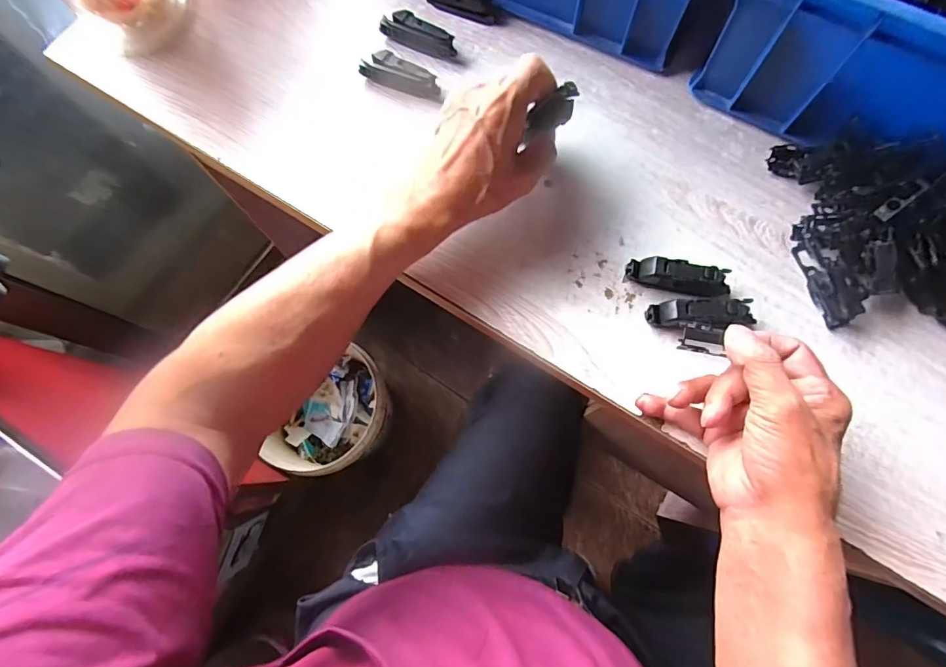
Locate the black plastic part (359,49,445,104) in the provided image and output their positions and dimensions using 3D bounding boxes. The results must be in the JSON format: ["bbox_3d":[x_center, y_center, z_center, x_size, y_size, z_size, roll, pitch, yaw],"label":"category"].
[{"bbox_3d":[-0.062,-0.234,0.428,0.082,0.020,0.021,26,77,8],"label":"black plastic part"}]

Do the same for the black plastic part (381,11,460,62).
[{"bbox_3d":[-0.050,-0.281,0.440,0.074,0.017,0.022,24,76,8],"label":"black plastic part"}]

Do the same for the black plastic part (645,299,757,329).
[{"bbox_3d":[0.174,-0.014,0.360,0.076,0.024,0.024,4,75,3],"label":"black plastic part"}]

